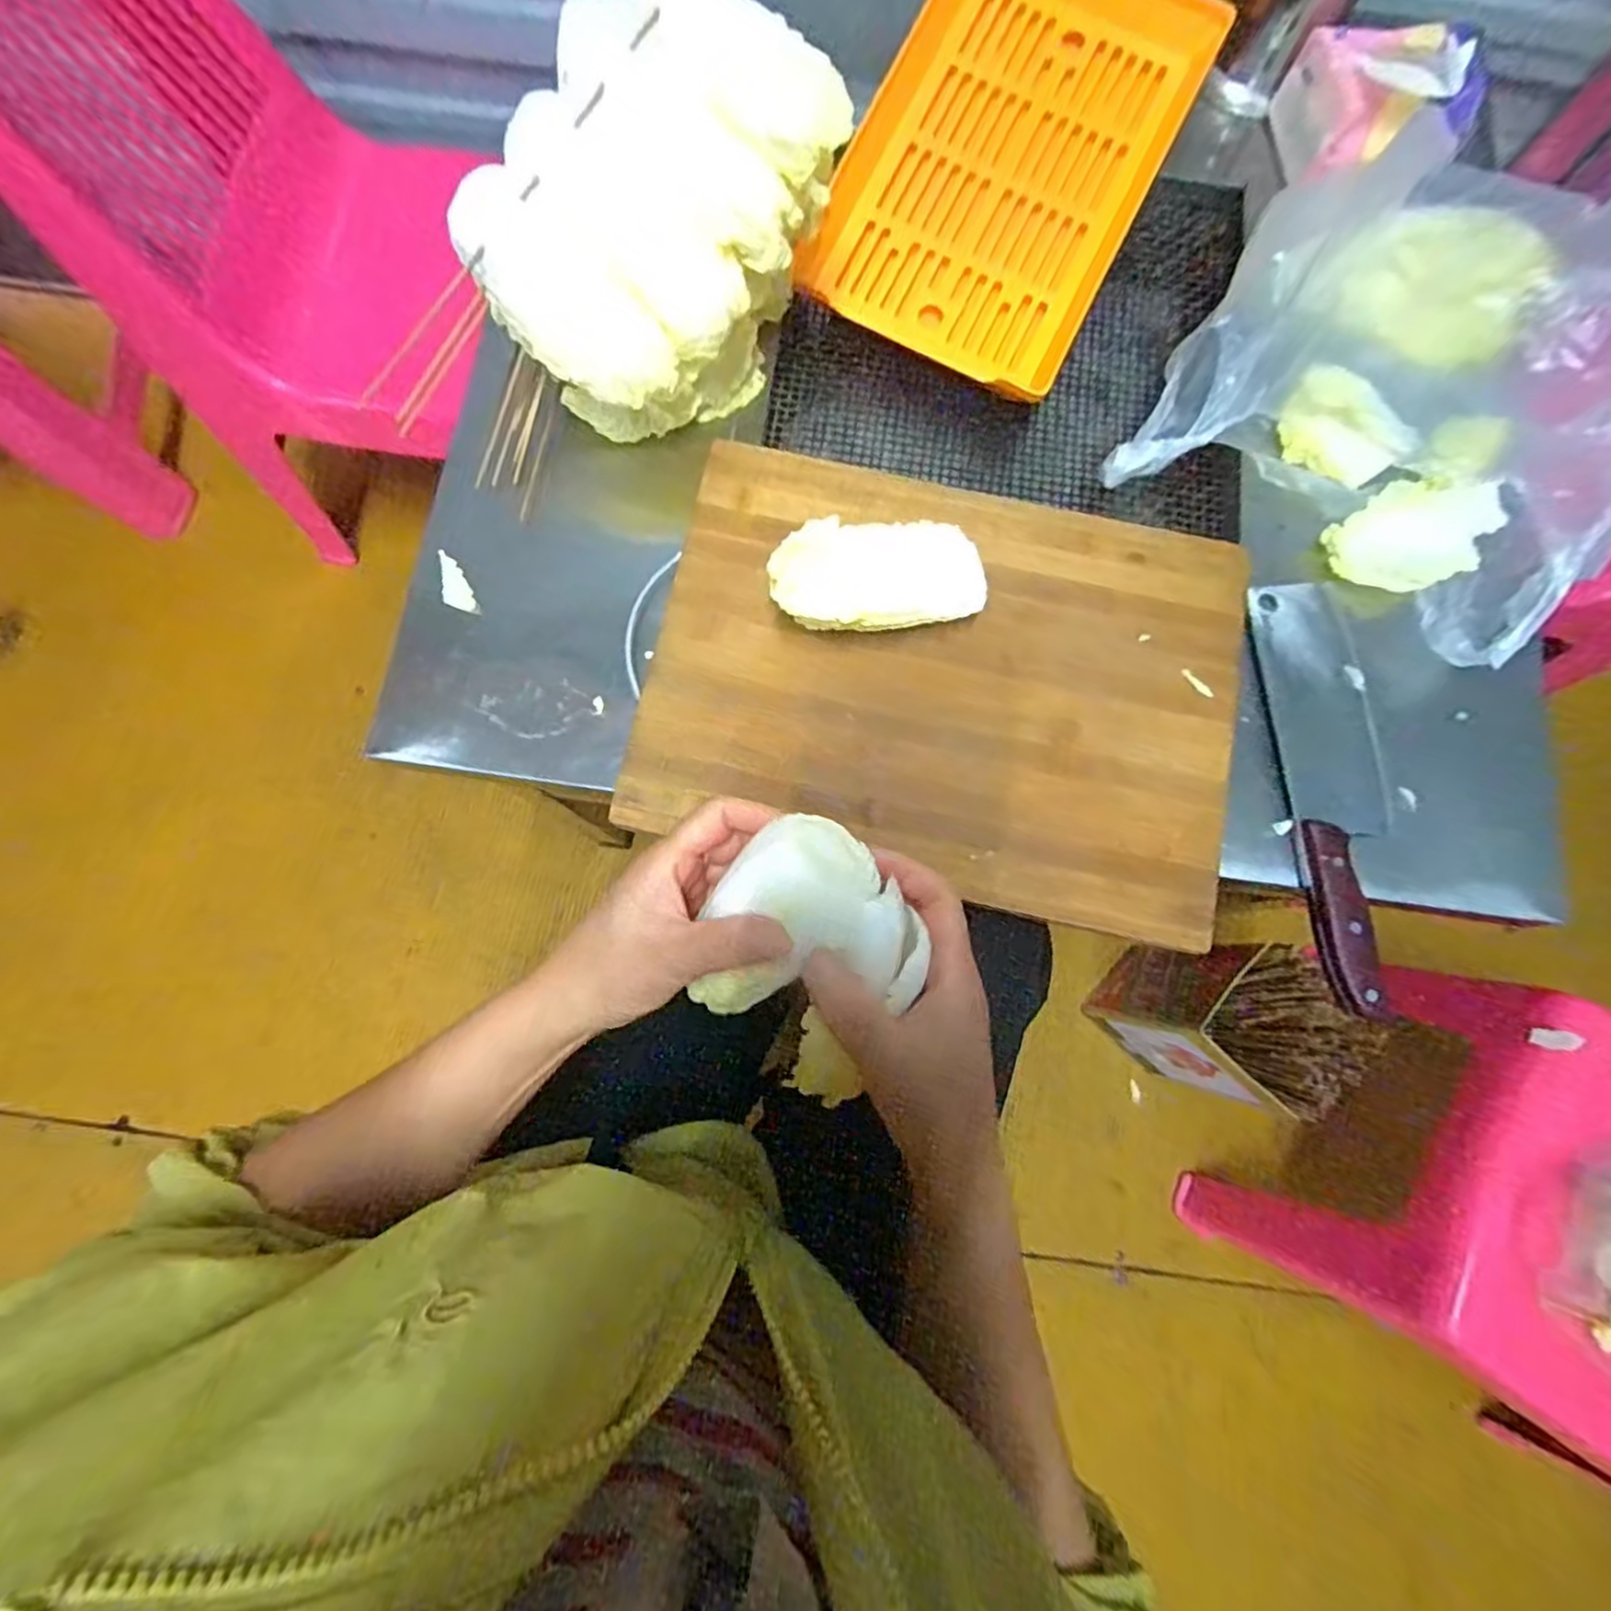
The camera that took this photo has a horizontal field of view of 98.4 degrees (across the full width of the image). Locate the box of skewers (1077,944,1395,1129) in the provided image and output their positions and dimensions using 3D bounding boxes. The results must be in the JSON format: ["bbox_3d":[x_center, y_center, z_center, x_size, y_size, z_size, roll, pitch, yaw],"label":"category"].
[{"bbox_3d":[0.428,0.227,0.747,0.113,0.292,0.124,-43,83,-8],"label":"box of skewers"}]

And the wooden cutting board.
[{"bbox_3d":[0.091,-0.081,0.450,0.371,0.012,0.267,13,79,2],"label":"wooden cutting board"}]

